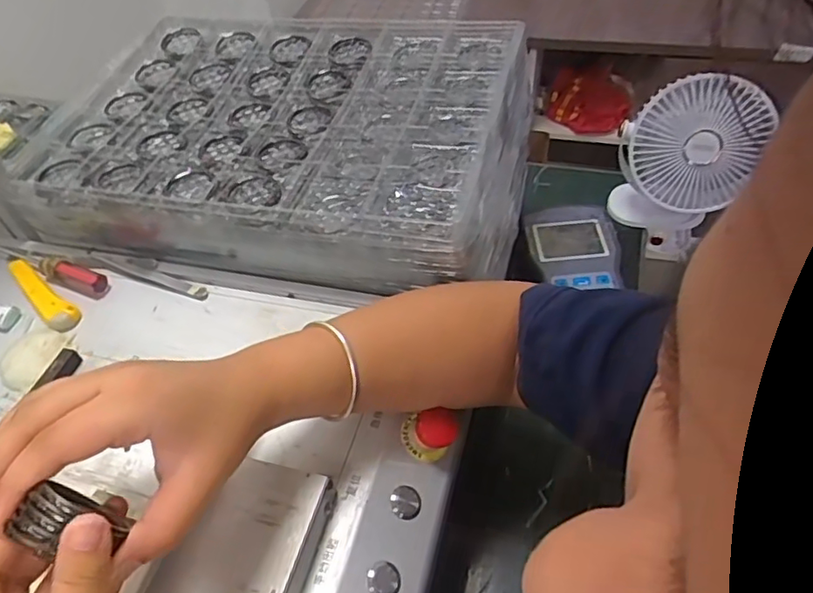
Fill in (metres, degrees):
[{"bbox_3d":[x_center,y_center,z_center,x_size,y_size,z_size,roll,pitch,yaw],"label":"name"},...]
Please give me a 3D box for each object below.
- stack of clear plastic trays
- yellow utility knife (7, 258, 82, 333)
[{"bbox_3d":[-0.120,-0.162,0.588,0.428,0.089,0.297,10,50,15],"label":"stack of clear plastic trays"},{"bbox_3d":[-0.329,-0.006,0.526,0.119,0.008,0.023,33,59,30],"label":"yellow utility knife"}]

